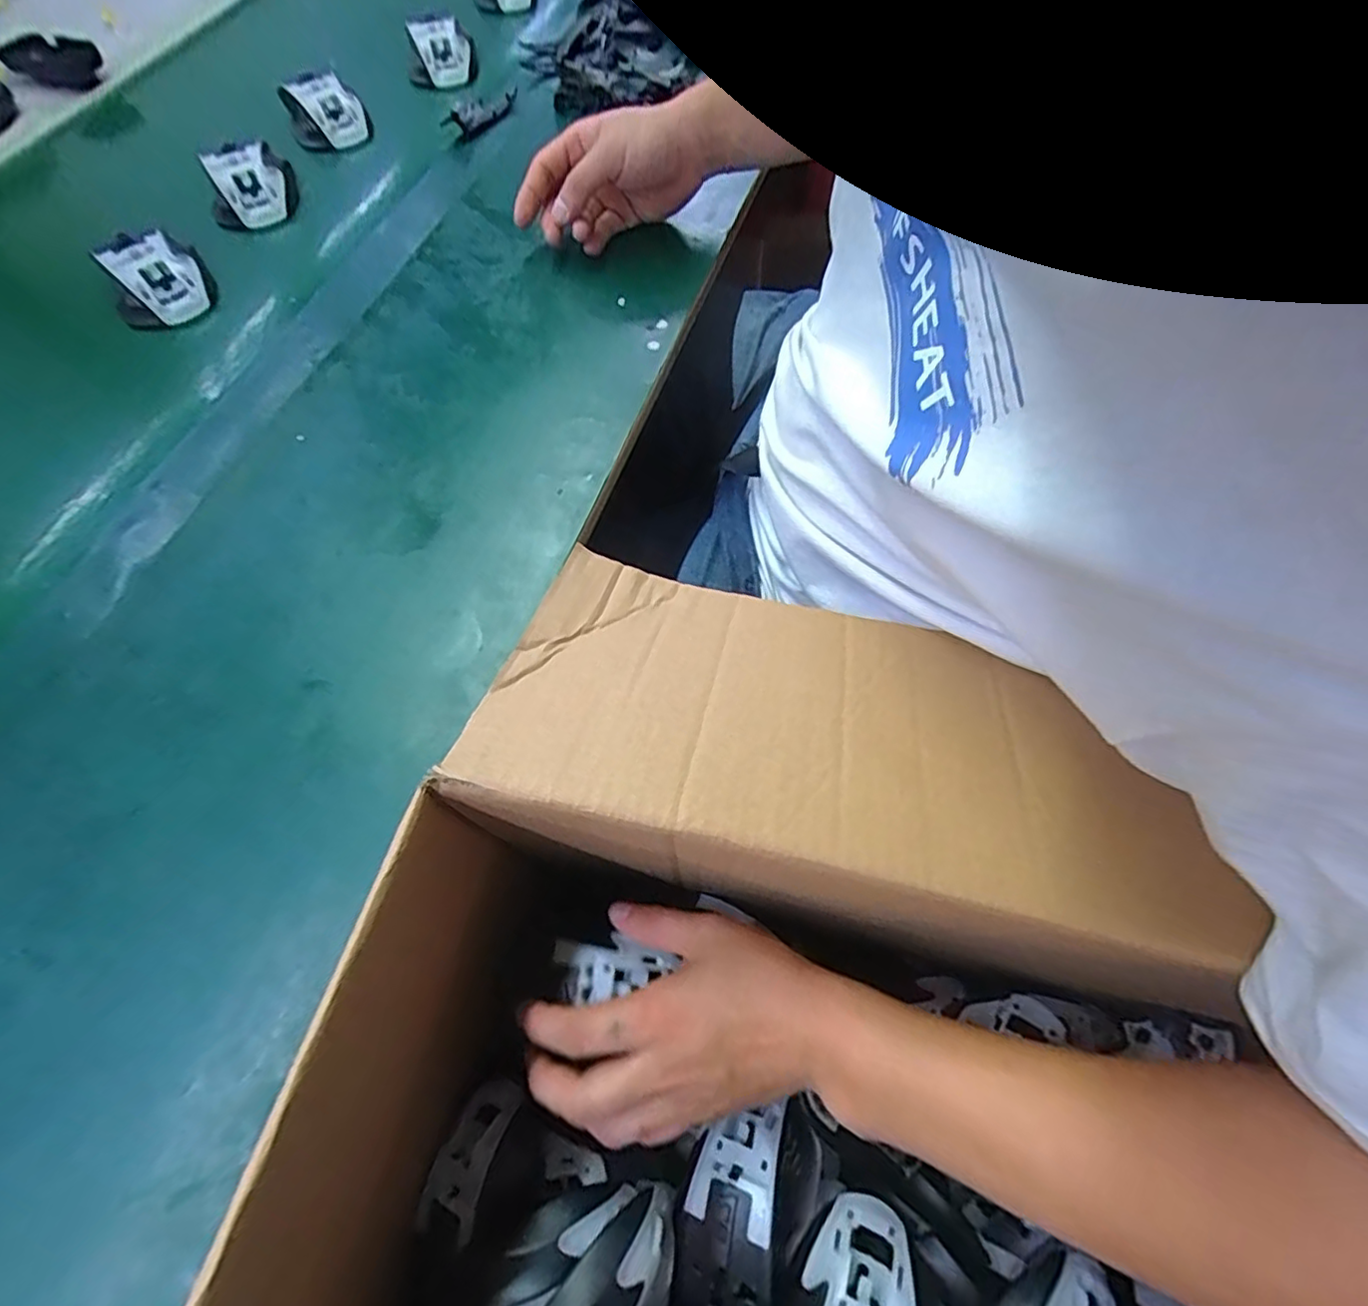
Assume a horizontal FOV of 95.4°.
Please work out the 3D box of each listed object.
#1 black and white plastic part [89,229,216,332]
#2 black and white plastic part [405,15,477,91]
[{"bbox_3d":[-0.417,-0.294,0.492,0.070,0.047,0.051,-34,65,-17],"label":"black and white plastic part"},{"bbox_3d":[-0.249,-0.615,0.638,0.067,0.046,0.053,-15,61,-8],"label":"black and white plastic part"}]

